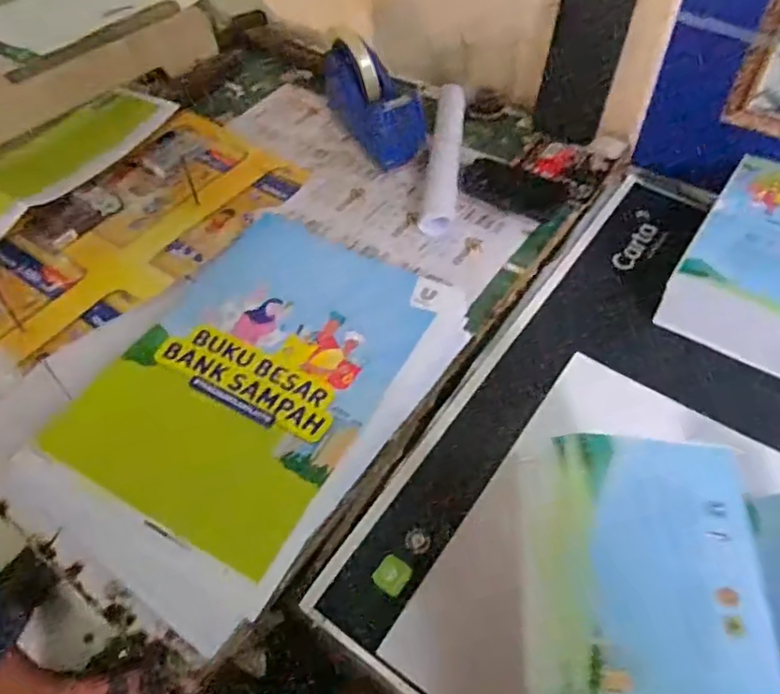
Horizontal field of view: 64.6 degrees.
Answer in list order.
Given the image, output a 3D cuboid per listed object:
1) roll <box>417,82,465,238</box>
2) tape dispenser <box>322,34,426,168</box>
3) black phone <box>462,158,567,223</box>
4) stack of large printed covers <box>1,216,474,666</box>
[{"bbox_3d":[0.062,-0.216,0.689,0.035,0.029,0.229,5,52,7],"label":"roll"},{"bbox_3d":[-0.022,-0.295,0.724,0.069,0.098,0.160,-24,54,-16],"label":"tape dispenser"},{"bbox_3d":[0.133,-0.177,0.678,0.114,0.012,0.059,21,55,18],"label":"black phone"},{"bbox_3d":[-0.110,0.025,0.536,0.252,0.033,0.365,26,57,21],"label":"stack of large printed covers"}]

